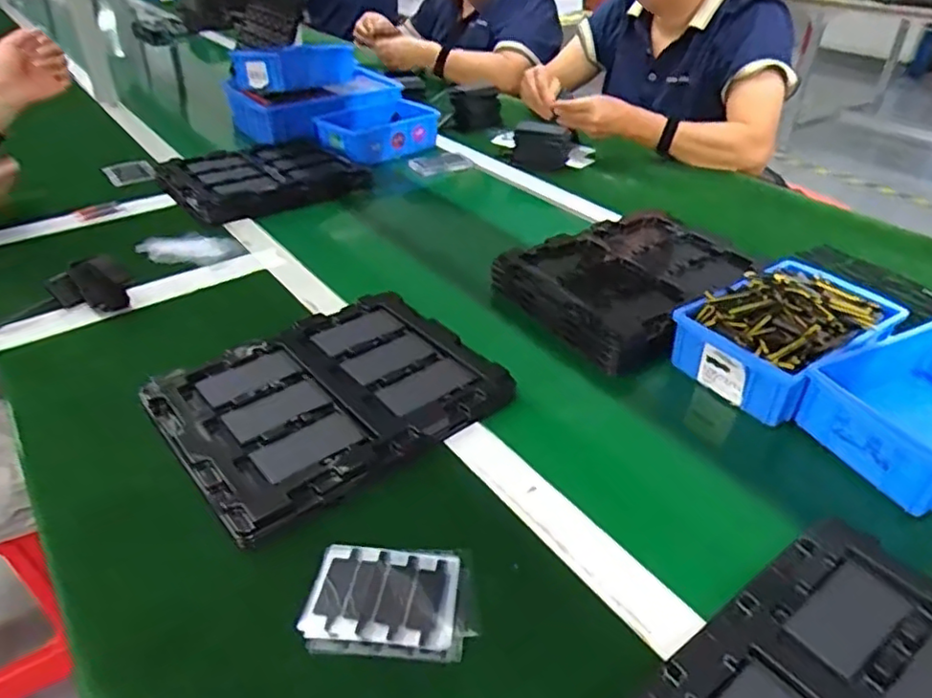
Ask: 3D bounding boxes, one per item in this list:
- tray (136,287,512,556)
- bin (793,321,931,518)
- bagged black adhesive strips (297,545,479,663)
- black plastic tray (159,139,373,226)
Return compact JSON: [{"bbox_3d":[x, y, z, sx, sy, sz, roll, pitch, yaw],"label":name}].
[{"bbox_3d":[-0.127,0.043,0.615,0.279,0.032,0.219,-26,43,-32],"label":"tray"},{"bbox_3d":[0.417,0.057,0.579,0.209,0.072,0.138,-15,39,-21],"label":"bin"},{"bbox_3d":[-0.051,0.174,0.451,0.112,0.009,0.076,3,36,3],"label":"bagged black adhesive strips"},{"bbox_3d":[-0.322,-0.277,1.039,0.282,0.045,0.181,-25,43,-32],"label":"black plastic tray"}]

